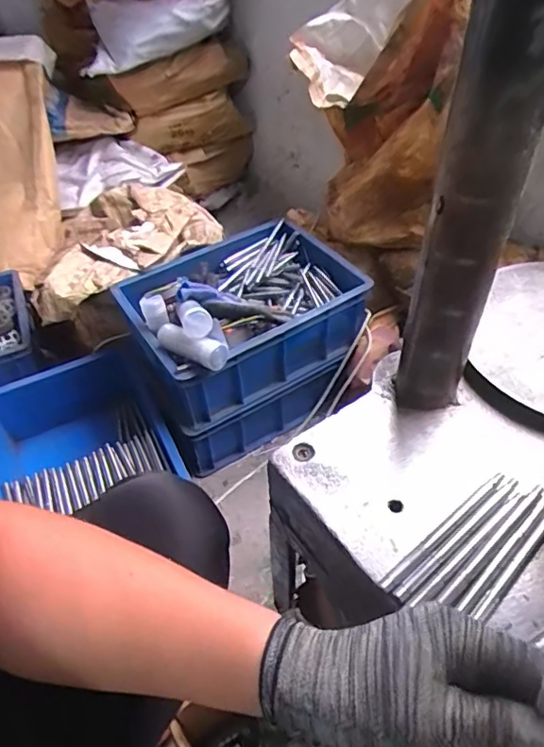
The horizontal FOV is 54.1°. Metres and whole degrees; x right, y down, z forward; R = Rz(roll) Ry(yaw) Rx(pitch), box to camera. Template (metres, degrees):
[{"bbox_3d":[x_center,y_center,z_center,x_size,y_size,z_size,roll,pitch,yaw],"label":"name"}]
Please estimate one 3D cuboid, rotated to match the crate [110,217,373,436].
[{"bbox_3d":[-0.056,-0.124,1.000,0.407,0.203,0.301,-31,53,-24],"label":"crate"}]

